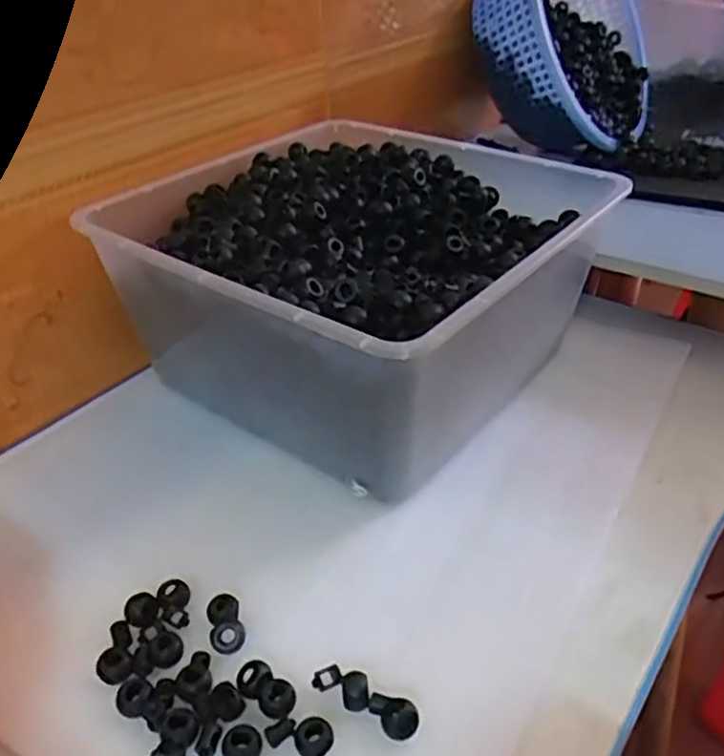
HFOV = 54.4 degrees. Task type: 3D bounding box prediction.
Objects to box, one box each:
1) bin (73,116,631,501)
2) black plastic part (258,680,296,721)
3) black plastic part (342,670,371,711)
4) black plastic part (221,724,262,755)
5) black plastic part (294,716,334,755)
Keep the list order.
[{"bbox_3d":[0.005,-0.078,0.549,0.298,0.138,0.318,23,42,31],"label":"bin"},{"bbox_3d":[-0.040,0.155,0.340,0.017,0.004,0.017,-1,35,1],"label":"black plastic part"},{"bbox_3d":[-0.003,0.152,0.343,0.013,0.008,0.017,-5,35,-4],"label":"black plastic part"},{"bbox_3d":[-0.055,0.167,0.322,0.018,0.005,0.018,-1,35,1],"label":"black plastic part"},{"bbox_3d":[-0.022,0.165,0.325,0.017,0.007,0.017,-1,35,1],"label":"black plastic part"}]

